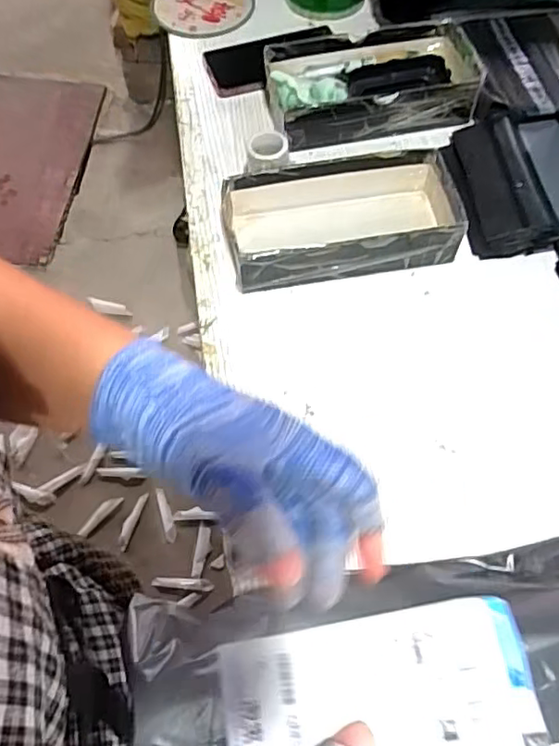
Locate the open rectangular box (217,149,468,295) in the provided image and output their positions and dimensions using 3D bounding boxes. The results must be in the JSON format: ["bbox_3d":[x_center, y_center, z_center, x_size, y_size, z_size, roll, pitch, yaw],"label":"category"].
[{"bbox_3d":[0.063,-0.151,0.588,0.223,0.052,0.114,-8,64,-4],"label":"open rectangular box"}]

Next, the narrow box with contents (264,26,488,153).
[{"bbox_3d":[0.103,-0.320,0.669,0.226,0.056,0.127,-10,64,-5],"label":"narrow box with contents"}]

